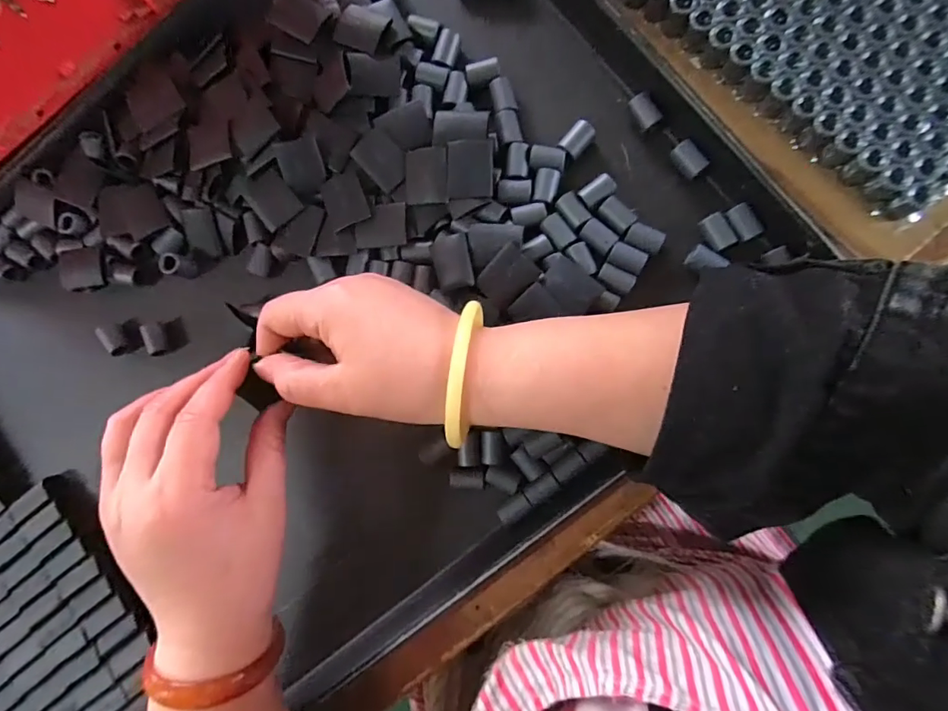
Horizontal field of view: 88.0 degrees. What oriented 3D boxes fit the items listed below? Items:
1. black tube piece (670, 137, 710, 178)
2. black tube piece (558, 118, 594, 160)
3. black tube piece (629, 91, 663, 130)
[{"bbox_3d":[0.121,-0.110,0.278,0.012,0.012,0.020,-38,84,4],"label":"black tube piece"},{"bbox_3d":[0.060,-0.126,0.287,0.012,0.012,0.020,40,93,7],"label":"black tube piece"},{"bbox_3d":[0.099,-0.140,0.283,0.012,0.011,0.020,-25,85,6],"label":"black tube piece"}]

